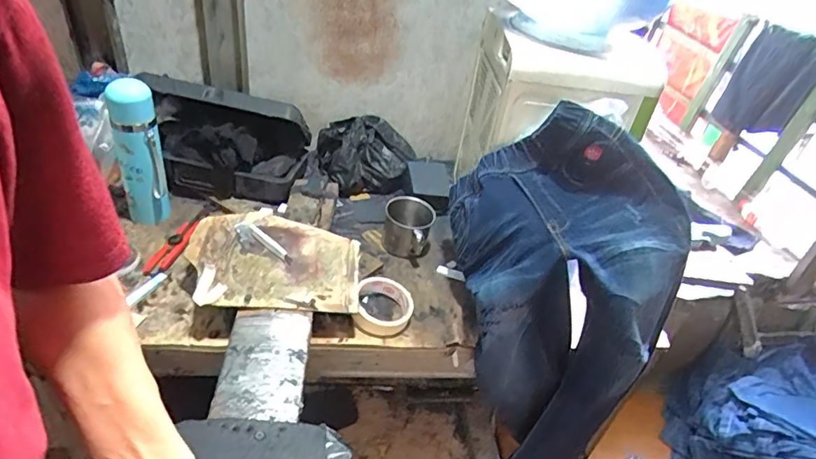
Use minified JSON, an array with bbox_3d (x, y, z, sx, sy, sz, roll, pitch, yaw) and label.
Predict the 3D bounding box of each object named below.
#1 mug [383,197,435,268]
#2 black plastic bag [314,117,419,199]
[{"bbox_3d":[-0.001,0.001,0.878,0.081,0.070,0.090,9,36,0],"label":"mug"},{"bbox_3d":[-0.082,-0.150,1.015,0.190,0.107,0.142,3,37,-8],"label":"black plastic bag"}]

